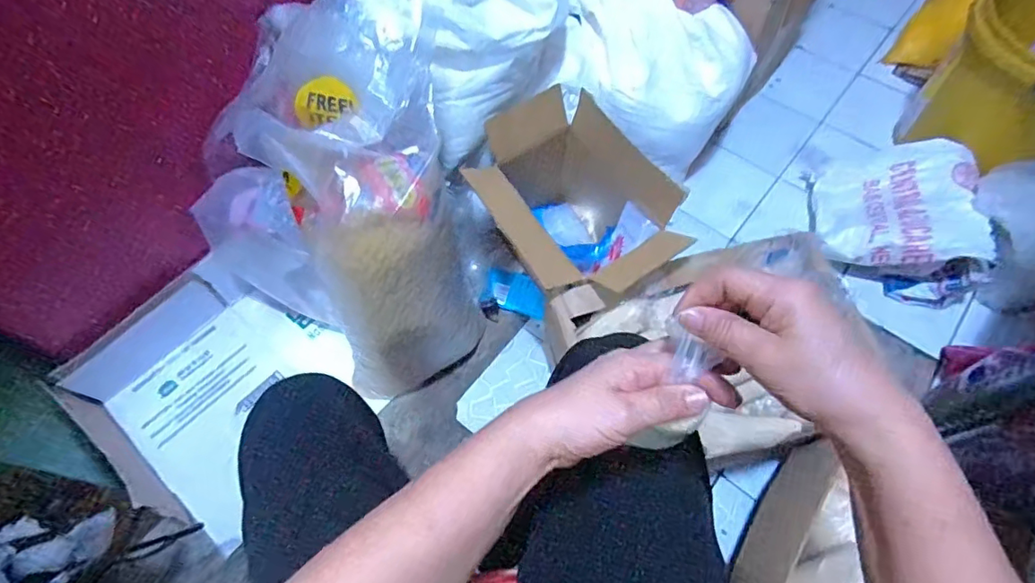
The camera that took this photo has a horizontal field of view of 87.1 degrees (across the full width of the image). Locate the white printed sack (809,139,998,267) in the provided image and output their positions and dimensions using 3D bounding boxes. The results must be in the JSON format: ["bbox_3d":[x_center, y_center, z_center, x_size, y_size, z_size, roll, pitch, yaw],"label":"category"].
[{"bbox_3d":[0.695,-0.165,1.018,0.231,0.145,0.307,13,63,7],"label":"white printed sack"}]

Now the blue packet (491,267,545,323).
[{"bbox_3d":[0.001,0.003,1.028,0.124,0.009,0.074,21,71,-24],"label":"blue packet"}]

